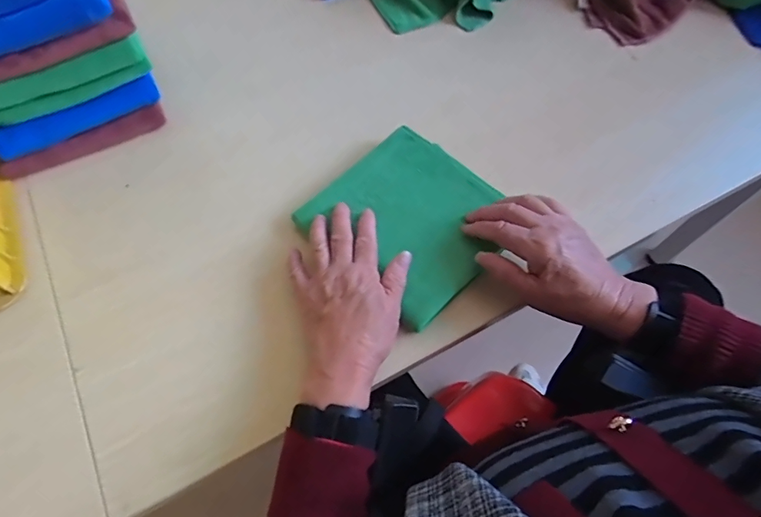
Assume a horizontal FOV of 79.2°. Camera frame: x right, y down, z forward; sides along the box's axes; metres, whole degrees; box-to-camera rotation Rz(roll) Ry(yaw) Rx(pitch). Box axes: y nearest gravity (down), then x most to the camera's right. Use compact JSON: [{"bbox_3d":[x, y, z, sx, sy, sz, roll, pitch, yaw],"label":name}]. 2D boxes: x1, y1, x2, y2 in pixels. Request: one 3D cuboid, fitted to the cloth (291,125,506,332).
[{"bbox_3d":[0.032,-0.042,0.453,0.162,0.013,0.166,-41,71,-18],"label":"cloth"}]

